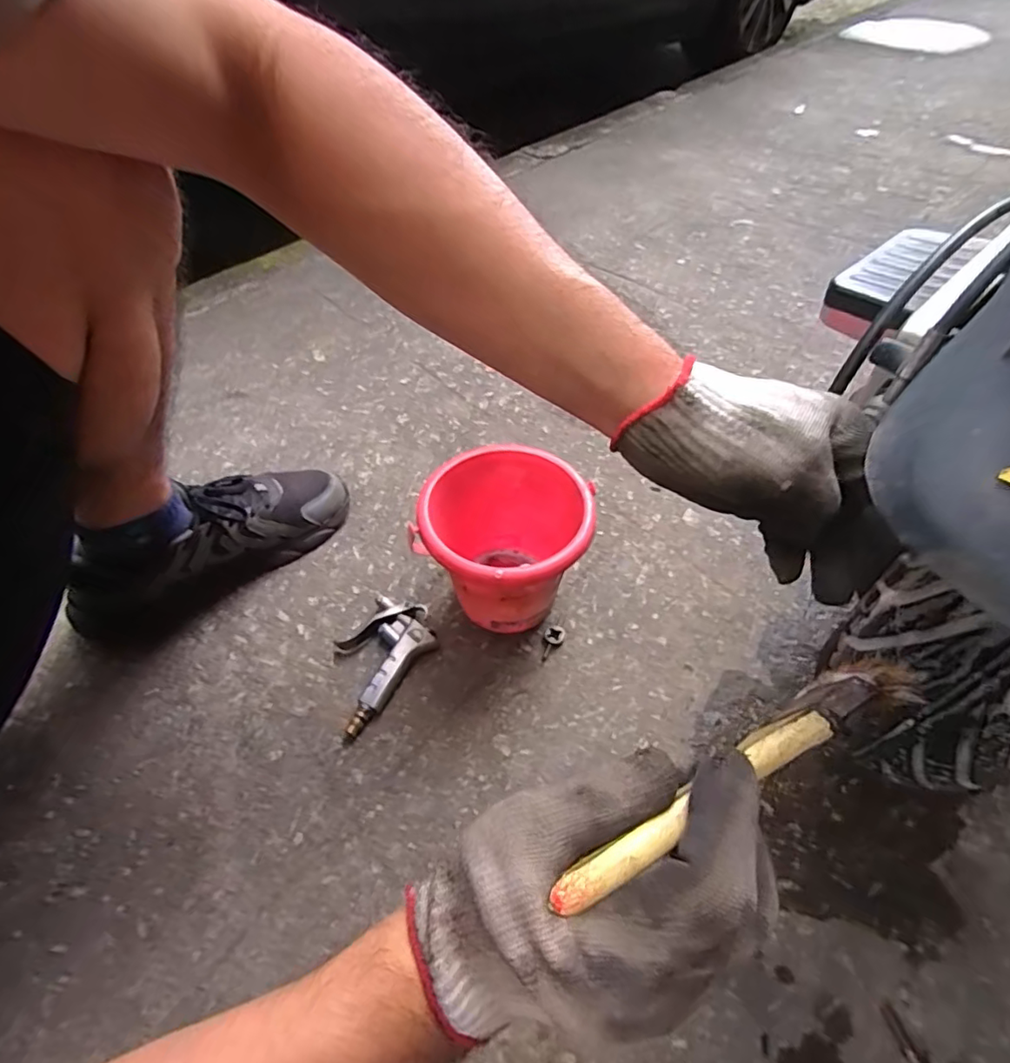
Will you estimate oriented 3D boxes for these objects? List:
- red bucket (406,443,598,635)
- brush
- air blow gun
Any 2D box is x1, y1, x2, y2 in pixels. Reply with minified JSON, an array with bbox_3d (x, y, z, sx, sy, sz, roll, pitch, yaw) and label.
[{"bbox_3d":[0.002,0.019,0.524,0.140,0.136,0.152,1,50,1],"label":"red bucket"},{"bbox_3d":[0.091,0.089,0.211,0.166,0.016,0.020,-23,53,-20],"label":"brush"},{"bbox_3d":[-0.123,0.116,0.522,0.078,0.020,0.126,25,54,20],"label":"air blow gun"}]

